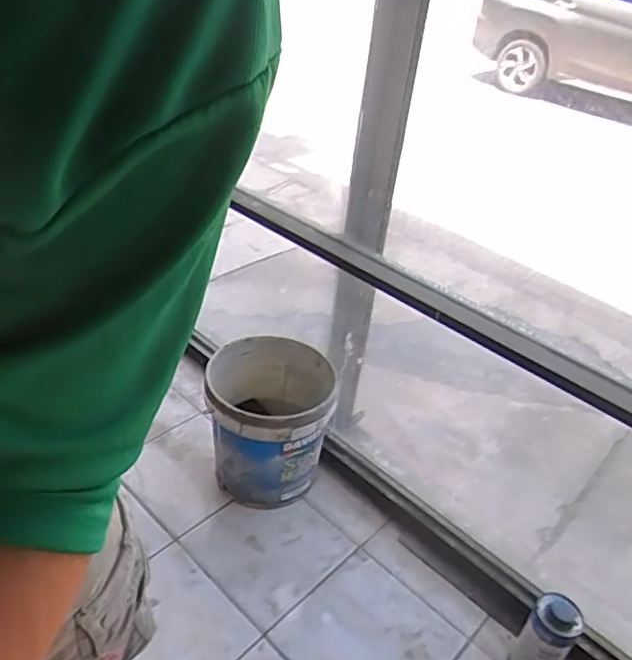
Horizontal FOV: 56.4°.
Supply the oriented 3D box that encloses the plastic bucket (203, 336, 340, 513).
[{"bbox_3d":[-0.108,0.224,1.452,0.286,0.330,0.342,11,36,10],"label":"plastic bucket"}]

